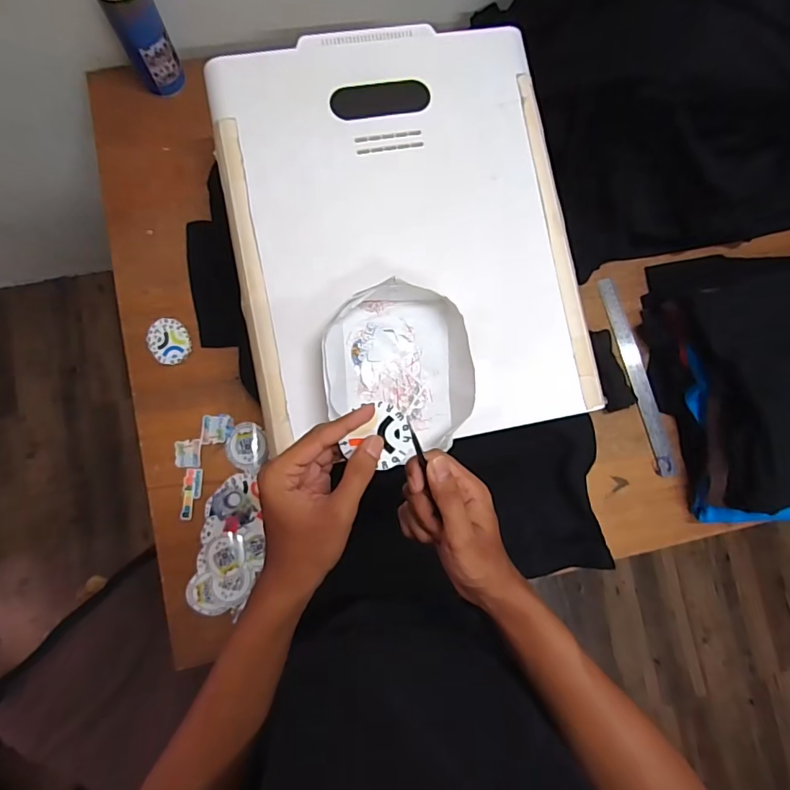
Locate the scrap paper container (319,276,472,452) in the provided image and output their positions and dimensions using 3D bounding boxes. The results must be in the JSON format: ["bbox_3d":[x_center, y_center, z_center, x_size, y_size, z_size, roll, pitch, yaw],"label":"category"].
[{"bbox_3d":[0.002,-0.030,0.528,0.157,0.049,0.175,-3,84,-6],"label":"scrap paper container"}]

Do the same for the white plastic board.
[{"bbox_3d":[0.010,-0.201,0.573,0.399,0.025,0.501,-10,83,-6],"label":"white plastic board"}]

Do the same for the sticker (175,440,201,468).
[{"bbox_3d":[-0.294,0.084,0.674,0.032,0.005,0.039,0,82,-5],"label":"sticker"}]

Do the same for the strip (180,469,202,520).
[{"bbox_3d":[-0.286,0.139,0.667,0.025,0.007,0.068,1,82,-5],"label":"strip"}]

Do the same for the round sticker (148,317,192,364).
[{"bbox_3d":[-0.329,-0.078,0.695,0.055,0.004,0.069,-24,85,-15],"label":"round sticker"}]

